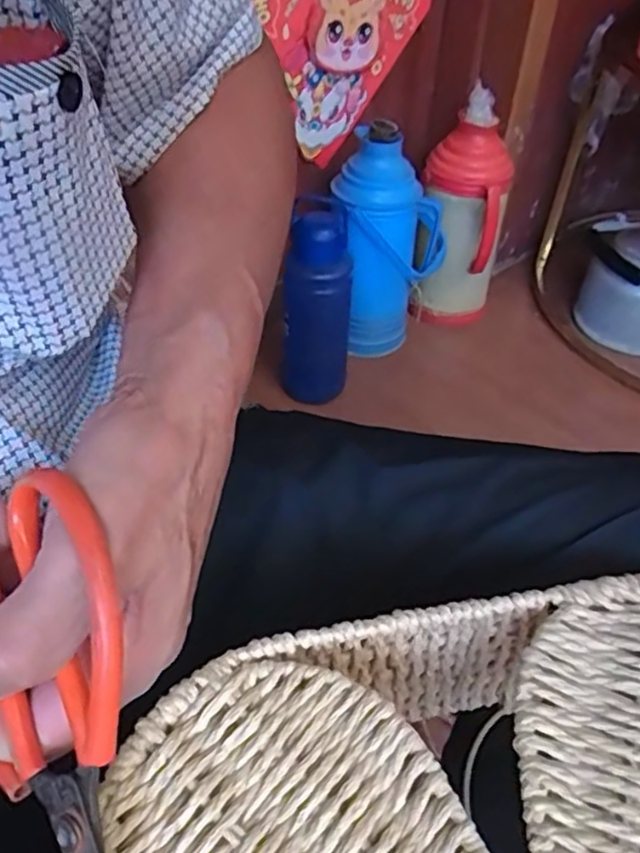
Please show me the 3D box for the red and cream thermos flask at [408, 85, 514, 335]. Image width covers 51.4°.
[{"bbox_3d":[0.247,-0.341,1.168,0.146,0.388,0.152,3,43,1],"label":"red and cream thermos flask"}]

